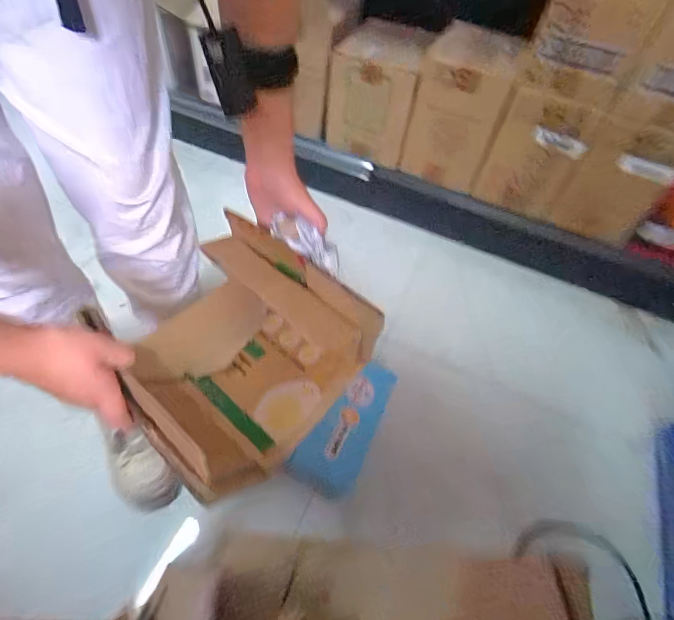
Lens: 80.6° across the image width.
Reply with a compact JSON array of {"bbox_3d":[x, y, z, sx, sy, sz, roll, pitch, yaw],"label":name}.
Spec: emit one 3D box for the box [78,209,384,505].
[{"bbox_3d":[-0.113,0.037,0.466,0.235,0.123,0.232,38,58,23],"label":"box"}]

